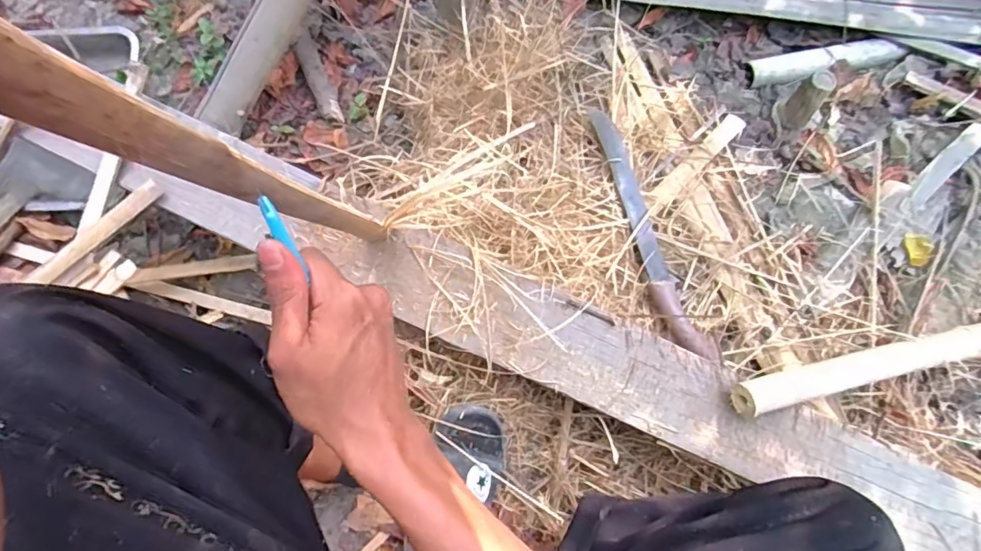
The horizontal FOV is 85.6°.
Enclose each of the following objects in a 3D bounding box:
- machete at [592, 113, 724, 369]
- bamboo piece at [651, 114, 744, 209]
[{"bbox_3d":[0.214,-0.068,0.746,0.064,0.024,0.393,-18,70,-10],"label":"machete"},{"bbox_3d":[0.316,-0.176,0.799,0.031,0.018,0.202,43,71,13],"label":"bamboo piece"}]

